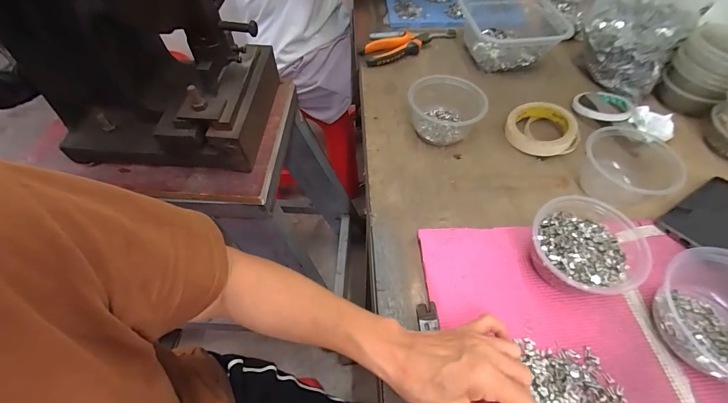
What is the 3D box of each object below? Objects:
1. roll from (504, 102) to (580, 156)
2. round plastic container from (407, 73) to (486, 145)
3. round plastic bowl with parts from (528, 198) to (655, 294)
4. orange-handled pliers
[{"bbox_3d":[0.280,-0.114,0.534,0.103,0.036,0.098,0,54,1],"label":"roll"},{"bbox_3d":[0.129,-0.141,0.535,0.110,0.070,0.110,0,54,1],"label":"round plastic container"},{"bbox_3d":[0.246,0.053,0.384,0.113,0.056,0.119,33,61,22],"label":"round plastic bowl with parts"},{"bbox_3d":[0.098,-0.310,0.669,0.208,0.033,0.053,-18,57,-13],"label":"orange-handled pliers"}]

